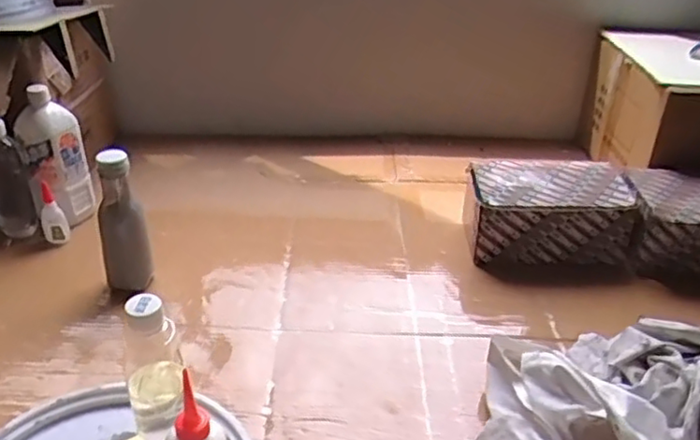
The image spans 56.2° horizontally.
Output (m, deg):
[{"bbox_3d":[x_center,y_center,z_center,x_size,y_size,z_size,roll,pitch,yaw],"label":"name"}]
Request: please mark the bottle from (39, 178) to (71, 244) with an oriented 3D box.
[{"bbox_3d":[-0.468,-0.007,1.032,0.037,0.100,0.030,-15,34,-26],"label":"bottle"}]

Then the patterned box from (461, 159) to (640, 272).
[{"bbox_3d":[0.311,-0.009,1.037,0.246,0.119,0.157,5,31,6],"label":"patterned box"}]

